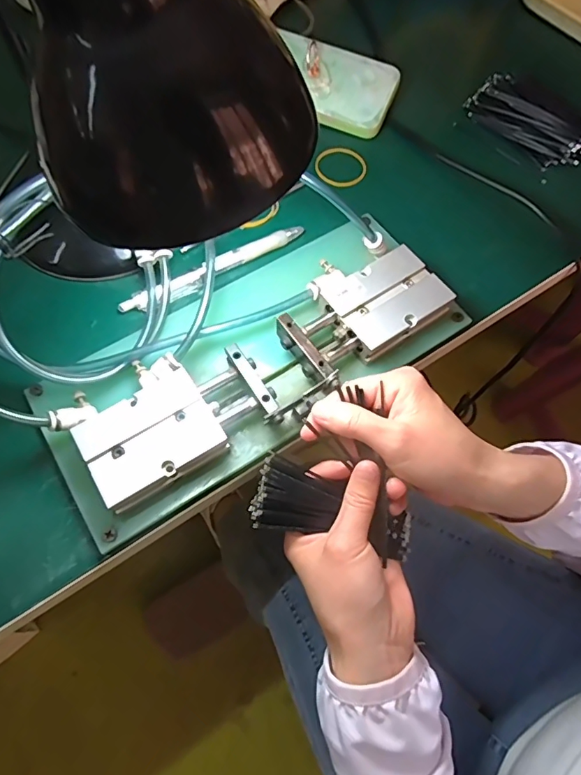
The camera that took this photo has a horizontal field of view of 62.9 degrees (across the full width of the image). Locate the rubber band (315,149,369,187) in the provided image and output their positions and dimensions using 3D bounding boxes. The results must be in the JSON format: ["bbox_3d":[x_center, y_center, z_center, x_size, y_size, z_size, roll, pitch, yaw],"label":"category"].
[{"bbox_3d":[0.043,-0.189,0.409,0.045,0.006,0.041,1,66,-2],"label":"rubber band"}]

